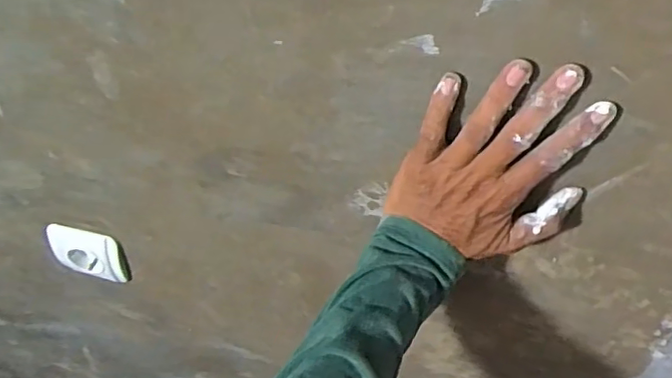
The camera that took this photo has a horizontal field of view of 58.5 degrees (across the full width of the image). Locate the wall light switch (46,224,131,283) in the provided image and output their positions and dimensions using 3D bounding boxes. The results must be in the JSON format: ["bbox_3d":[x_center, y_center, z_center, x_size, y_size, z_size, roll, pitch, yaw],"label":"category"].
[{"bbox_3d":[-0.268,0.070,0.655,0.075,0.077,0.021,11,47,5],"label":"wall light switch"}]

